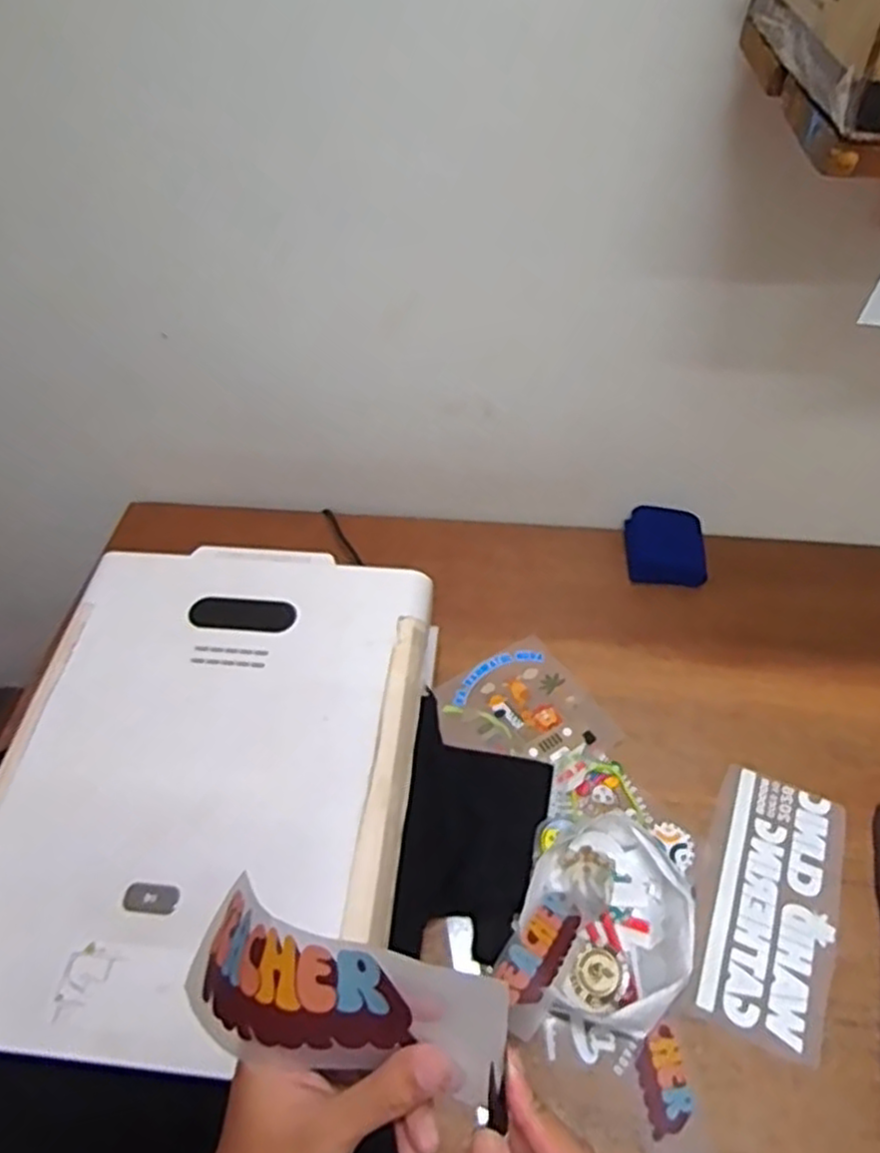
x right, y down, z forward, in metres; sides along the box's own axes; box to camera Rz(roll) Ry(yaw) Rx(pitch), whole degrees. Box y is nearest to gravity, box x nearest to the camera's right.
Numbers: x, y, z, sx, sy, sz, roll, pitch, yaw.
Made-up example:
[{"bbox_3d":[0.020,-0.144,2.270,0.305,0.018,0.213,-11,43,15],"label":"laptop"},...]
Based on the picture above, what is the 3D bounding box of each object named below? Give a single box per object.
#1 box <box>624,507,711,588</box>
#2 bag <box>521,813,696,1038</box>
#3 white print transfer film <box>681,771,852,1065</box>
[{"bbox_3d":[0.337,-0.045,1.070,0.114,0.039,0.124,3,52,5],"label":"box"},{"bbox_3d":[0.176,0.355,0.753,0.161,0.041,0.197,14,53,13],"label":"bag"},{"bbox_3d":[0.358,0.348,0.778,0.140,0.004,0.277,19,55,17],"label":"white print transfer film"}]

